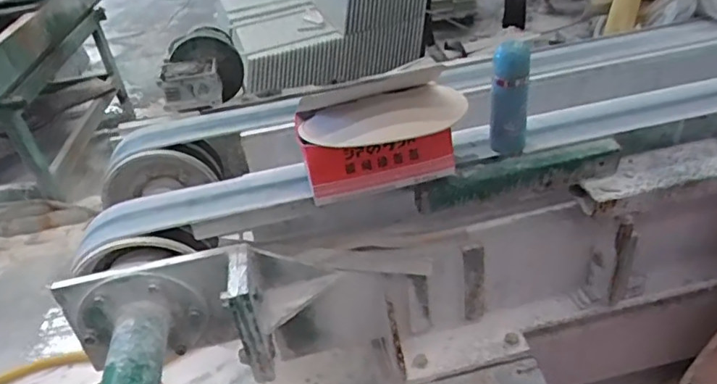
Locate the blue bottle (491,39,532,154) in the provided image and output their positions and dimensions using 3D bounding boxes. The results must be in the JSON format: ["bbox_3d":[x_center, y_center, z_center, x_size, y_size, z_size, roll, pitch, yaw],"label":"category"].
[{"bbox_3d":[0.272,-0.165,0.997,0.069,0.195,0.053,6,38,18],"label":"blue bottle"}]

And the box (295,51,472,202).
[{"bbox_3d":[0.043,-0.096,0.959,0.284,0.124,0.180,-12,36,-6],"label":"box"}]

